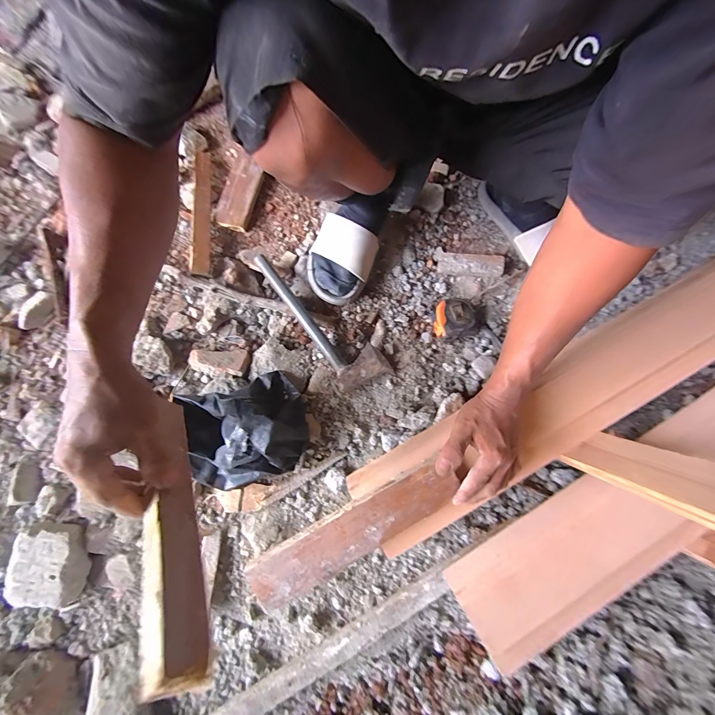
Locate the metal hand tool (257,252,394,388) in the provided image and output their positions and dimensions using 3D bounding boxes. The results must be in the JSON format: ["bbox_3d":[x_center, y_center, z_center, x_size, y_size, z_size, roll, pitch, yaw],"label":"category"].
[{"bbox_3d":[-0.058,-0.070,0.533,0.084,0.027,0.273,-33,80,-8],"label":"metal hand tool"}]

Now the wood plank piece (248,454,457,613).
[{"bbox_3d":[-0.004,0.207,0.384,0.258,0.015,0.061,-29,79,-4],"label":"wood plank piece"}]

